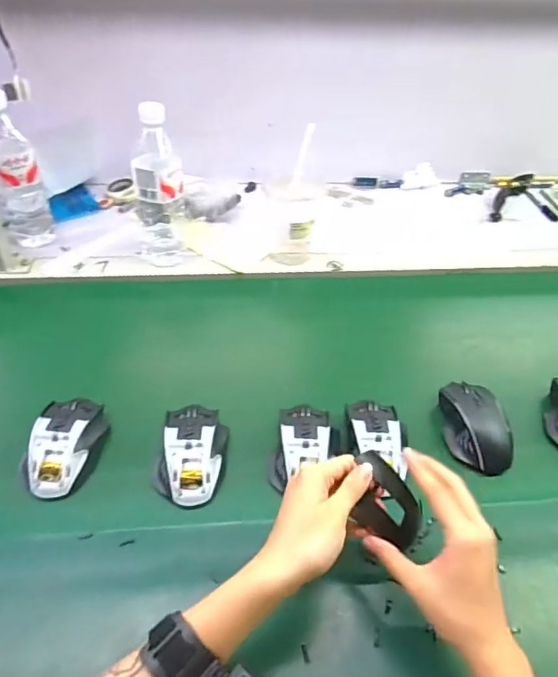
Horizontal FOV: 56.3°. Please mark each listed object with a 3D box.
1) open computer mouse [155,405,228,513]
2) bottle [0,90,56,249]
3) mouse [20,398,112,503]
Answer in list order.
[{"bbox_3d":[-0.091,0.120,0.552,0.068,0.032,0.111,4,44,-1],"label":"open computer mouse"},{"bbox_3d":[-0.390,-0.241,0.773,0.067,0.226,0.067,-20,49,-23],"label":"bottle"},{"bbox_3d":[-0.224,0.111,0.553,0.067,0.035,0.112,3,44,-1],"label":"mouse"}]

